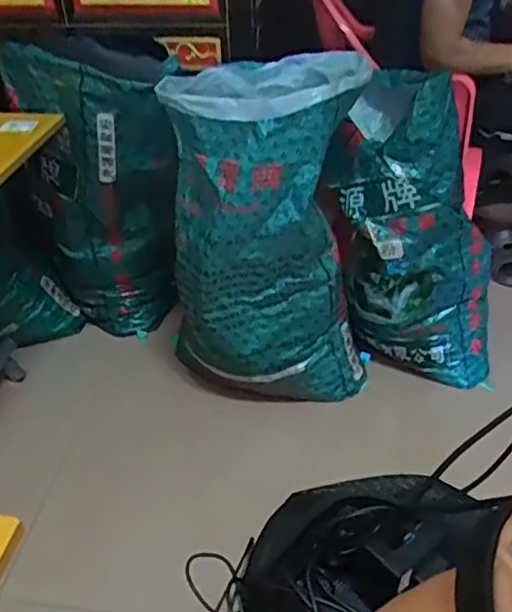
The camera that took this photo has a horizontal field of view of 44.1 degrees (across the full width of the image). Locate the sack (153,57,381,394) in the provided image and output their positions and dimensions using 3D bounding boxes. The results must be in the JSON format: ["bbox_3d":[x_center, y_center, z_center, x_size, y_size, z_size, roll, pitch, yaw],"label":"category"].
[{"bbox_3d":[0.034,-0.105,1.161,0.348,0.608,0.250,3,35,4],"label":"sack"}]

